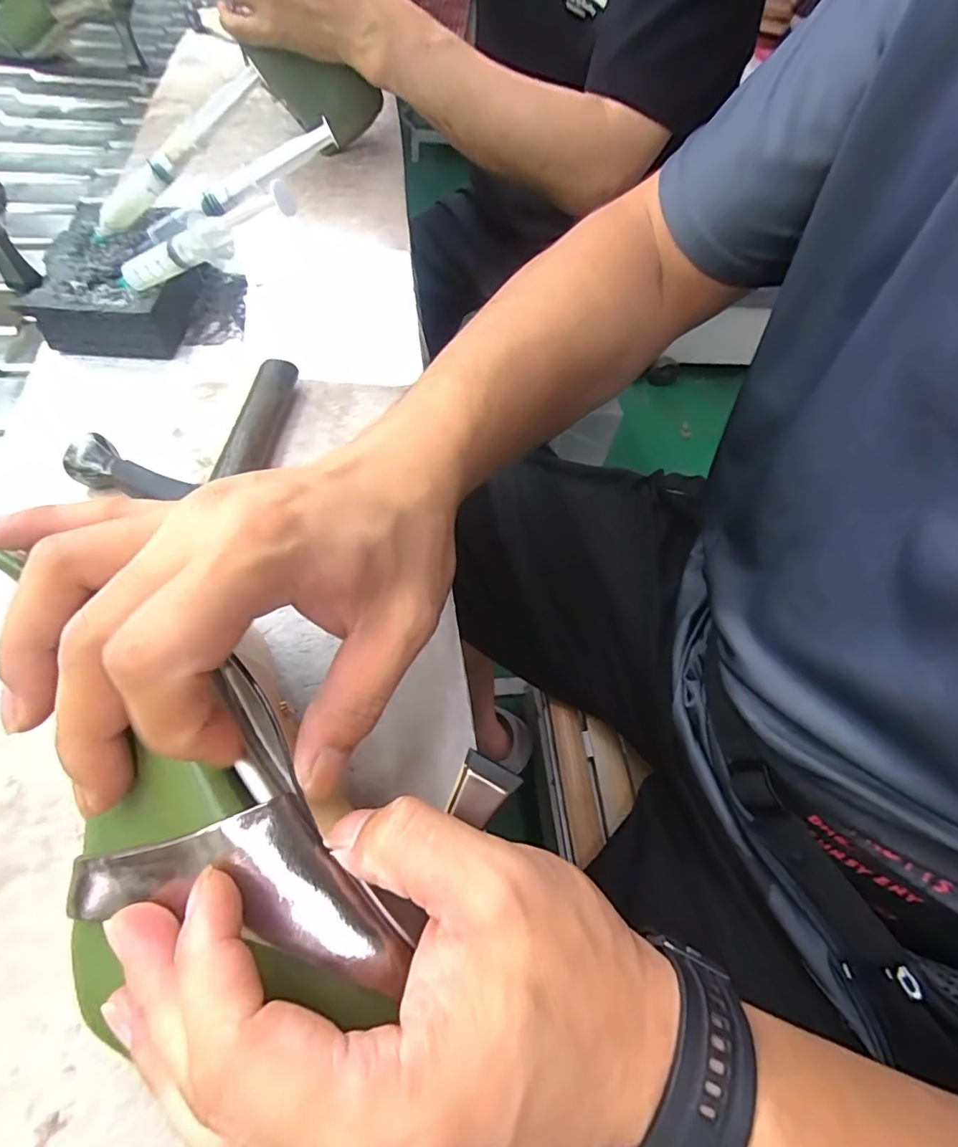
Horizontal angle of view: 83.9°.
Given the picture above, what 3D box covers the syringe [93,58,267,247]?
[{"bbox_3d":[-0.201,-0.270,0.347,0.155,0.017,0.013,-33,57,14],"label":"syringe"}]

